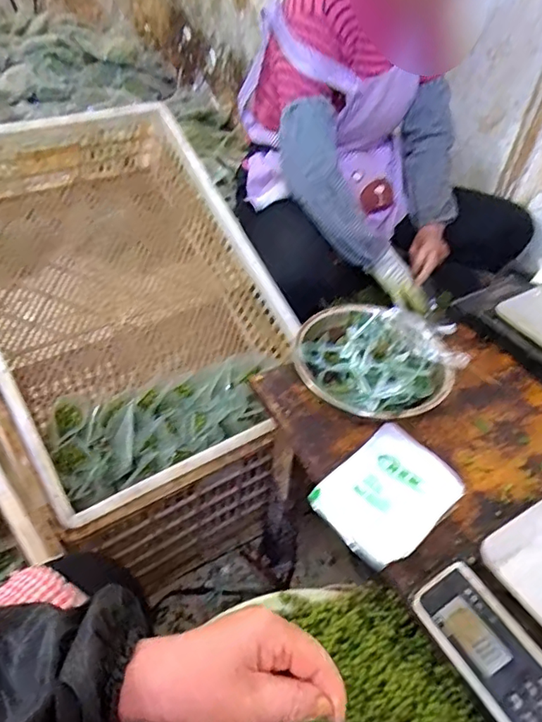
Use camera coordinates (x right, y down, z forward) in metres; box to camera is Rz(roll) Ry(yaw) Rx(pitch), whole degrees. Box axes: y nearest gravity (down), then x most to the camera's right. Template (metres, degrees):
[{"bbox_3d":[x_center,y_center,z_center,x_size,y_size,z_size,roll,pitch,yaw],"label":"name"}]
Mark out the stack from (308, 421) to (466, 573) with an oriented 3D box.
[{"bbox_3d":[0.125,0.141,0.574,0.145,0.025,0.113,-29,52,-31],"label":"stack"}]

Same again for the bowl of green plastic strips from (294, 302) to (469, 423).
[{"bbox_3d":[0.140,-0.001,0.682,0.190,0.082,0.183,3,43,-2],"label":"bowl of green plastic strips"}]

